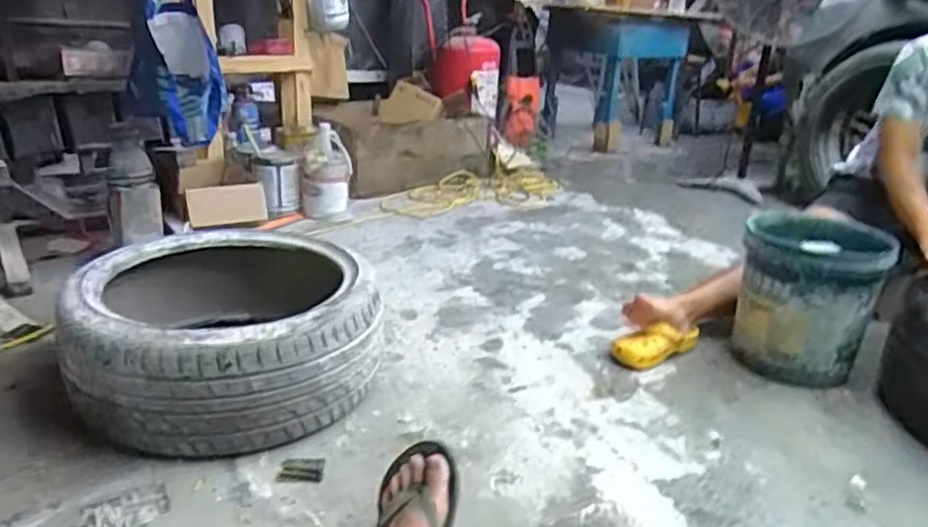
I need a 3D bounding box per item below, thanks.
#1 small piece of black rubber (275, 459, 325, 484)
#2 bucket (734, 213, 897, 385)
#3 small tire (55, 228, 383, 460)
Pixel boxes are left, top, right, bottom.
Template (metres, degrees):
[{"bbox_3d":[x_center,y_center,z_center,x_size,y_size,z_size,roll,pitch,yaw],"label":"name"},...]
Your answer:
[{"bbox_3d":[-0.273,0.348,1.183,0.073,0.005,0.062,3,21,-1],"label":"small piece of black rubber"},{"bbox_3d":[0.776,0.082,1.592,0.275,0.325,0.272,3,21,-1],"label":"bucket"},{"bbox_3d":[-0.470,0.133,1.390,0.532,0.232,0.544,-6,23,-23],"label":"small tire"}]

